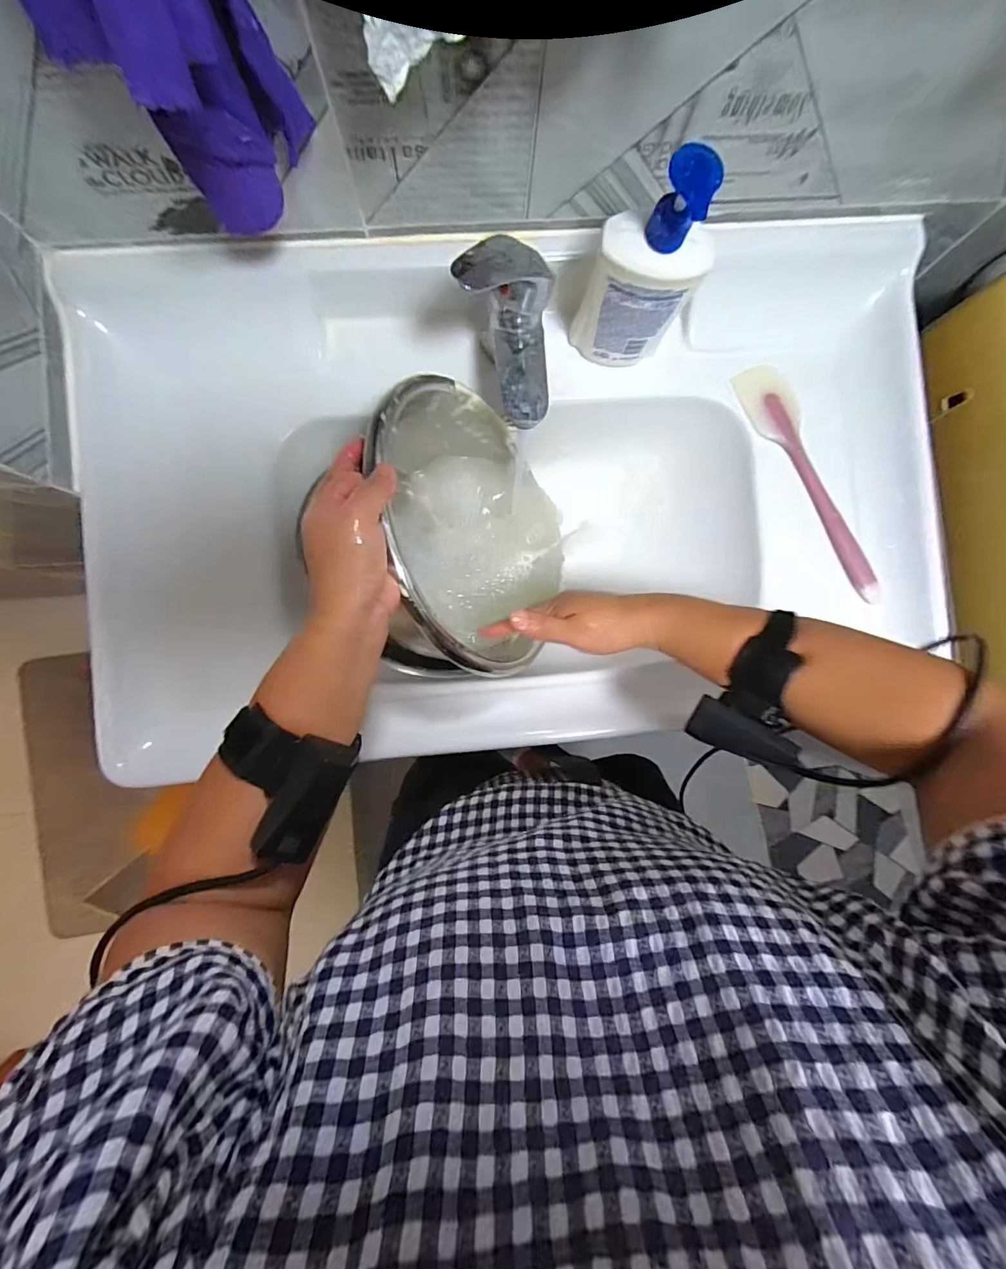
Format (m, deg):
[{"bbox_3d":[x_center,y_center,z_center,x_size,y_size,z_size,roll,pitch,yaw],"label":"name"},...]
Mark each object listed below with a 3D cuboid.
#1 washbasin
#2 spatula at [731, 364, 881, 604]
[{"bbox_3d":[0.012,-0.152,0.527,0.802,0.173,0.442,-7,89,-5],"label":"washbasin"},{"bbox_3d":[0.332,-0.163,0.510,0.052,0.018,0.269,-30,92,-5],"label":"spatula"}]

